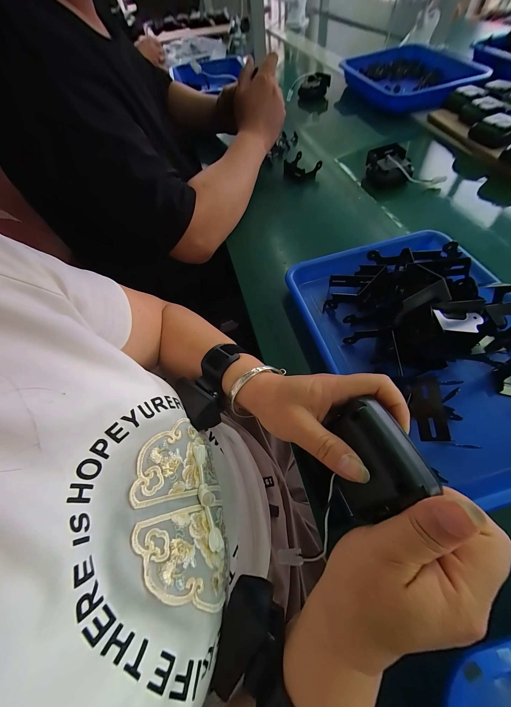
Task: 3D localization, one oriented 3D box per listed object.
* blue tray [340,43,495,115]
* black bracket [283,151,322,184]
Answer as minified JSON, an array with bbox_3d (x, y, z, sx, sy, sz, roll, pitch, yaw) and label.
[{"bbox_3d":[0.403,-0.753,0.657,0.243,0.062,0.376,-19,62,-4],"label":"blue tray"},{"bbox_3d":[0.096,-0.400,0.532,0.071,0.046,0.083,-18,61,-3],"label":"black bracket"}]

